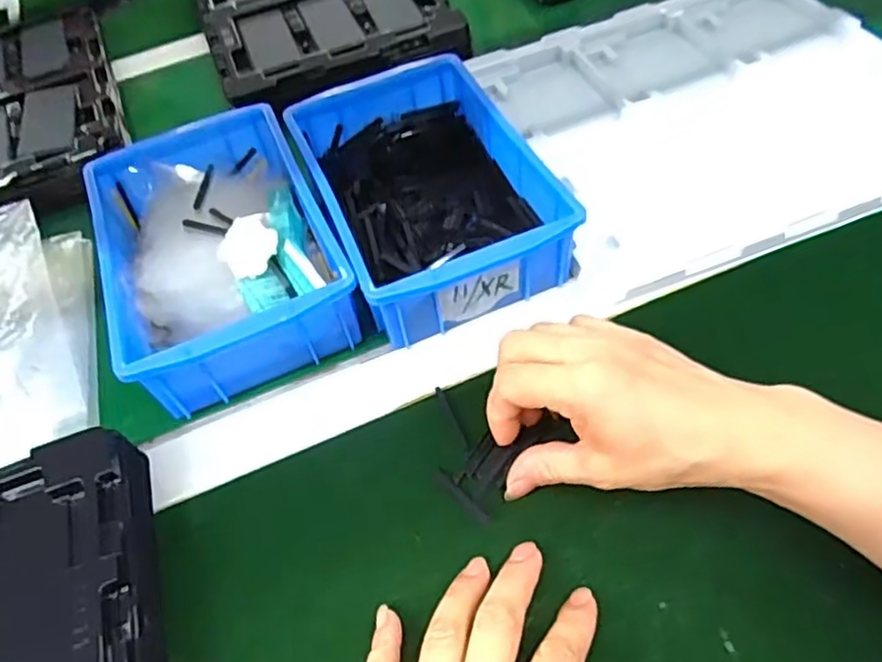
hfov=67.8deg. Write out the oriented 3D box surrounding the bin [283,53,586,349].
[{"bbox_3d":[-0.013,-0.094,0.432,0.128,0.056,0.196,-21,55,-9],"label":"bin"}]

